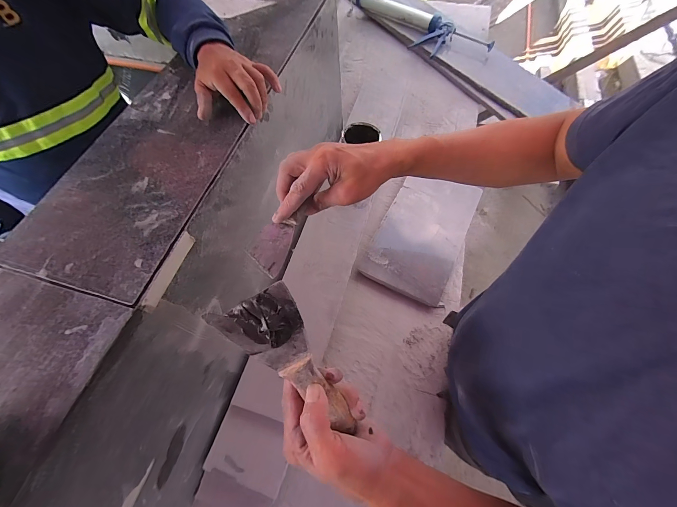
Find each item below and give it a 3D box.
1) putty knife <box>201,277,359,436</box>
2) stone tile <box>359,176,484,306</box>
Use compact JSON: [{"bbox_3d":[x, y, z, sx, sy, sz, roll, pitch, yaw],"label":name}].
[{"bbox_3d":[-0.039,0.102,0.273,0.069,0.023,0.162,-32,106,7],"label":"putty knife"},{"bbox_3d":[0.230,-0.064,0.795,0.211,0.021,0.370,24,66,15],"label":"stone tile"}]

